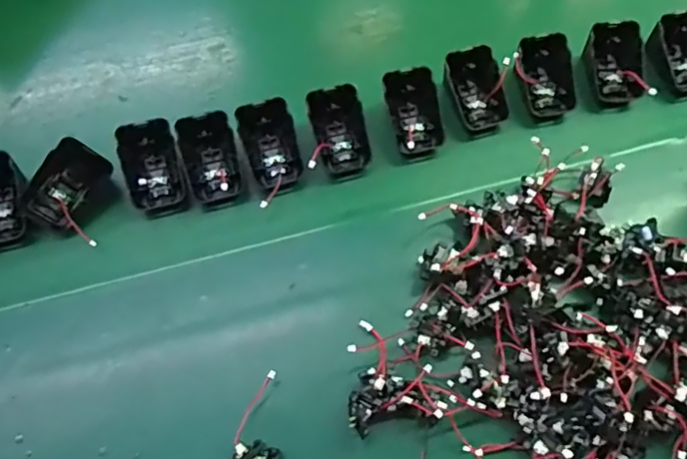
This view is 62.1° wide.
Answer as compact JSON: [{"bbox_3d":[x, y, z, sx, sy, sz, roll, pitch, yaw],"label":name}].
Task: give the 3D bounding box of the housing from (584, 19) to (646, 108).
[{"bbox_3d":[0.237,-0.144,0.500,0.046,0.044,0.062,-7,65,-3],"label":"housing"}]

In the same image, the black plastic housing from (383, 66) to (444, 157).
[{"bbox_3d":[0.059,-0.096,0.478,0.045,0.046,0.059,-15,65,-7],"label":"black plastic housing"}]

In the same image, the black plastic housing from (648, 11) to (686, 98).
[{"bbox_3d":[0.301,-0.155,0.501,0.042,0.042,0.059,-13,65,-6],"label":"black plastic housing"}]

